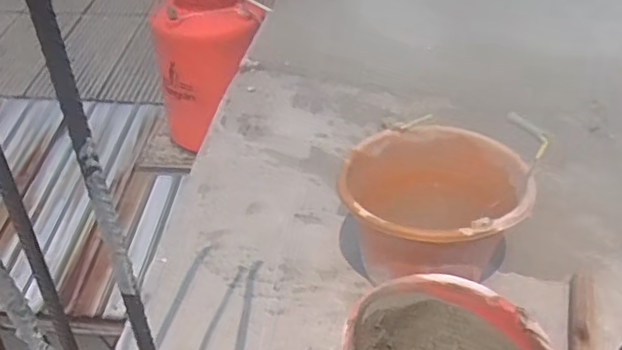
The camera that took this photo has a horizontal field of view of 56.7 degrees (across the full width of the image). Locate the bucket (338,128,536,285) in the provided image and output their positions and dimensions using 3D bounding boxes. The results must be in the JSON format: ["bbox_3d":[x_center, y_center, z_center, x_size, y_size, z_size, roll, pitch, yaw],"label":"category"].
[{"bbox_3d":[0.185,0.065,0.883,0.261,0.172,0.248,0,37,0],"label":"bucket"}]

